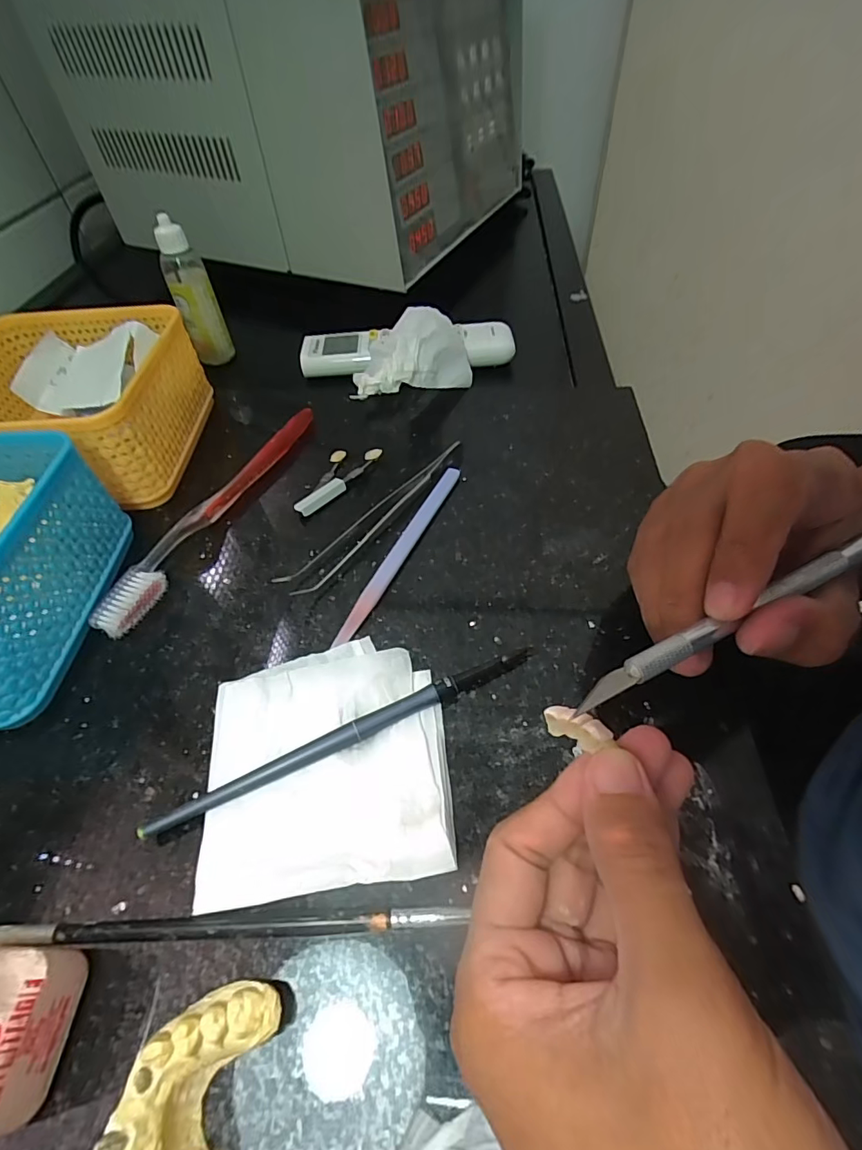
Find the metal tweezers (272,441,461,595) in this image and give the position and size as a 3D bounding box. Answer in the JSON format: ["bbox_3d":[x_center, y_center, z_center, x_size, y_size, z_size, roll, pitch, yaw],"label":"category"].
[{"bbox_3d":[-0.030,-0.037,0.279,0.018,0.011,0.133,33,60,26],"label":"metal tweezers"}]

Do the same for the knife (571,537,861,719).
[{"bbox_3d":[0.100,0.012,0.154,0.133,0.004,0.008,-23,53,-13],"label":"knife"}]

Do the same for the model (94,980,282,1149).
[{"bbox_3d":[-0.061,0.146,0.129,0.037,0.026,0.054,-8,51,-3],"label":"model"}]

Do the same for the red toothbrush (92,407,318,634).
[{"bbox_3d":[-0.124,-0.042,0.286,0.020,0.015,0.183,16,54,15],"label":"red toothbrush"}]

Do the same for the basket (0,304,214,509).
[{"bbox_3d":[-0.223,-0.104,0.307,0.129,0.068,0.131,0,51,3],"label":"basket"}]

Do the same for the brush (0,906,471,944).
[{"bbox_3d":[-0.069,0.118,0.164,0.161,0.006,0.006,-3,51,1],"label":"brush"}]

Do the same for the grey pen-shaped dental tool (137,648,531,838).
[{"bbox_3d":[-0.031,0.064,0.201,0.162,0.007,0.008,-21,53,-14],"label":"grey pen-shaped dental tool"}]

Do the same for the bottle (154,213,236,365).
[{"bbox_3d":[-0.196,-0.232,0.405,0.033,0.105,0.027,-24,54,-16],"label":"bottle"}]

